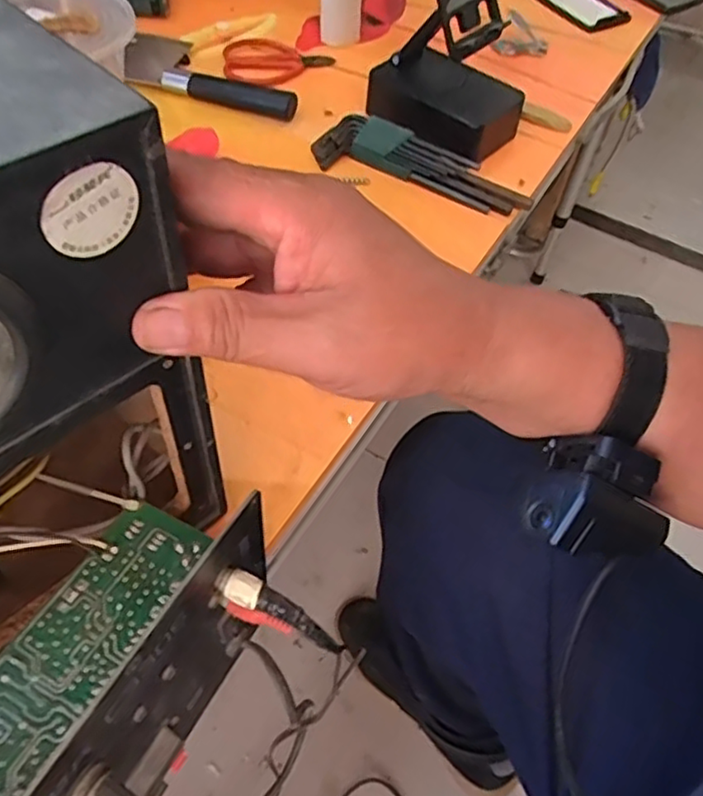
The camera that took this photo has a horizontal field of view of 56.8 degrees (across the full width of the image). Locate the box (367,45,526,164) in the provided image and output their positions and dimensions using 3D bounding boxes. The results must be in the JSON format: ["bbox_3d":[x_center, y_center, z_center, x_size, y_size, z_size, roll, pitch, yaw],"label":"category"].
[{"bbox_3d":[0.079,-0.255,0.563,0.127,0.039,0.078,31,57,17],"label":"box"}]

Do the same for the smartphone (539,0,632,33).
[{"bbox_3d":[0.255,-0.442,0.728,0.079,0.014,0.112,-27,61,-23],"label":"smartphone"}]

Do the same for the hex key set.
[{"bbox_3d":[0.055,-0.185,0.523,0.170,0.020,0.055,31,57,17],"label":"hex key set"}]

